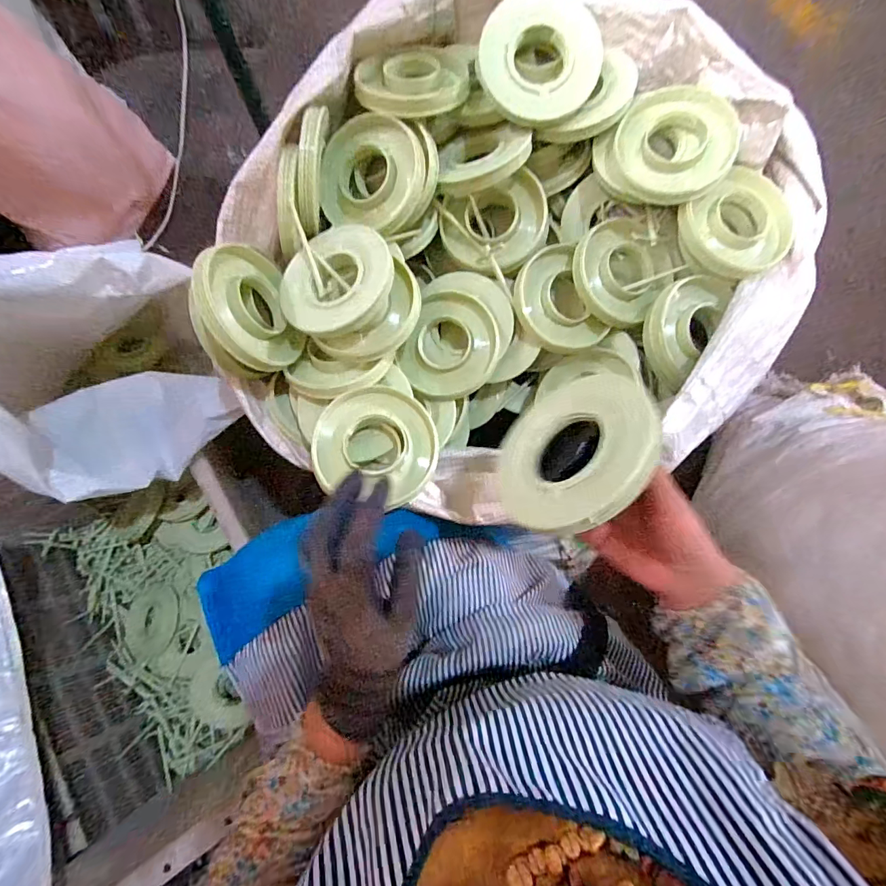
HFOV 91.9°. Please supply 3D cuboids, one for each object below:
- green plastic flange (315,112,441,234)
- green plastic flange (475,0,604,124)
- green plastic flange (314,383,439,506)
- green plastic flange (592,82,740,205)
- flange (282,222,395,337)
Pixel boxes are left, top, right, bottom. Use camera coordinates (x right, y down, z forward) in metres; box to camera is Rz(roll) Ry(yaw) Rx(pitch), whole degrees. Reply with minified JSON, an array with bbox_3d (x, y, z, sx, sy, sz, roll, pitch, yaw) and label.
[{"bbox_3d":[-0.074,-0.302,0.486,0.125,0.028,0.122,1,98,4],"label":"green plastic flange"},{"bbox_3d":[0.107,-0.421,0.467,0.124,0.016,0.124,0,101,0],"label":"green plastic flange"},{"bbox_3d":[-0.072,0.005,0.458,0.130,0.026,0.126,0,75,0],"label":"green plastic flange"},{"bbox_3d":[0.255,-0.335,0.486,0.132,0.032,0.128,26,102,10],"label":"green plastic flange"},{"bbox_3d":[-0.111,-0.176,0.458,0.122,0.028,0.122,-2,81,14],"label":"flange"}]

